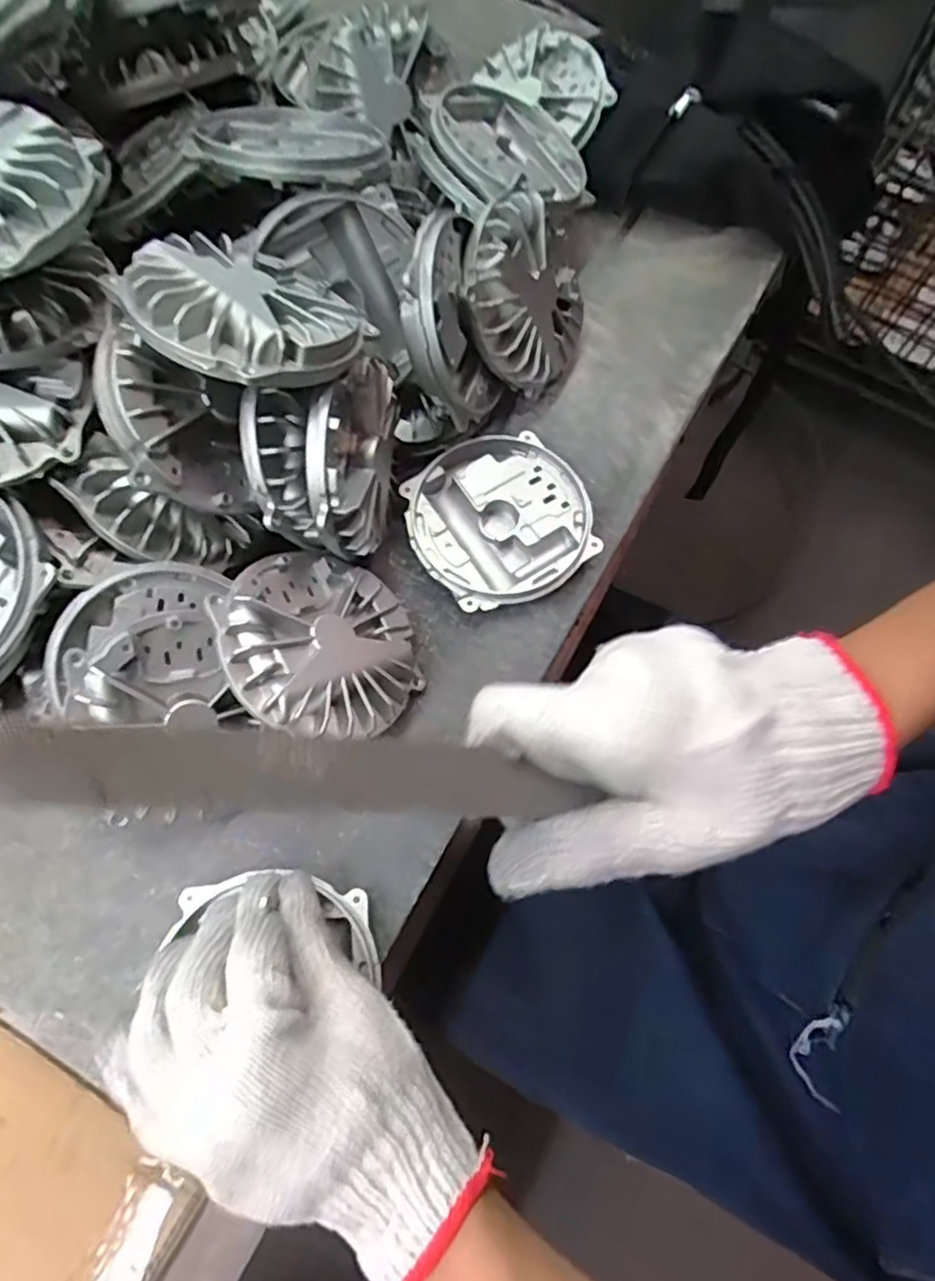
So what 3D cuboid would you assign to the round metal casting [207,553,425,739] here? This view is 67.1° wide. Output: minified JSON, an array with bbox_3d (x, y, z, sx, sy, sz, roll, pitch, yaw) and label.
[{"bbox_3d":[-0.075,0.000,0.375,0.108,0.028,0.099,15,57,-24],"label":"round metal casting"}]

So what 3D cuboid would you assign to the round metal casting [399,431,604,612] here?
[{"bbox_3d":[0.019,-0.073,0.435,0.106,0.021,0.107,0,71,-1],"label":"round metal casting"}]

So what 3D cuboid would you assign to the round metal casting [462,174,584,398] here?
[{"bbox_3d":[0.036,-0.218,0.446,0.035,0.109,0.107,14,75,36],"label":"round metal casting"}]

